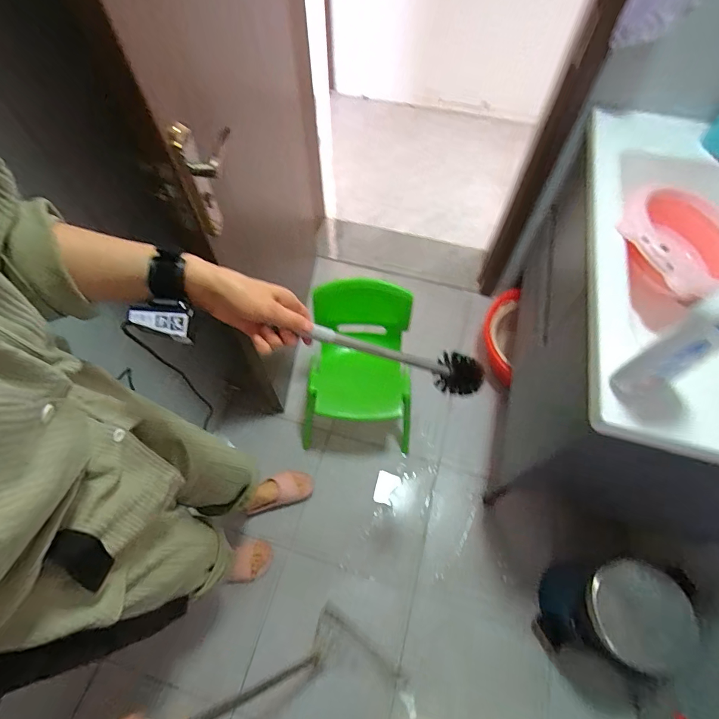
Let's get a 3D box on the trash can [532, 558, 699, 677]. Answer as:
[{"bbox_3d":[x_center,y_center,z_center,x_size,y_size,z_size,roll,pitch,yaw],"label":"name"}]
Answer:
[{"bbox_3d":[0.622,0.633,0.972,0.229,0.322,0.214,0,61,-1],"label":"trash can"}]

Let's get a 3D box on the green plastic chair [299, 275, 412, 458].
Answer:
[{"bbox_3d":[0.001,0.040,1.188,0.326,0.483,0.358,1,61,0],"label":"green plastic chair"}]

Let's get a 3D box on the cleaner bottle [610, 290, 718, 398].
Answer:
[{"bbox_3d":[0.434,-0.022,0.504,0.076,0.224,0.054,-22,63,-12],"label":"cleaner bottle"}]

